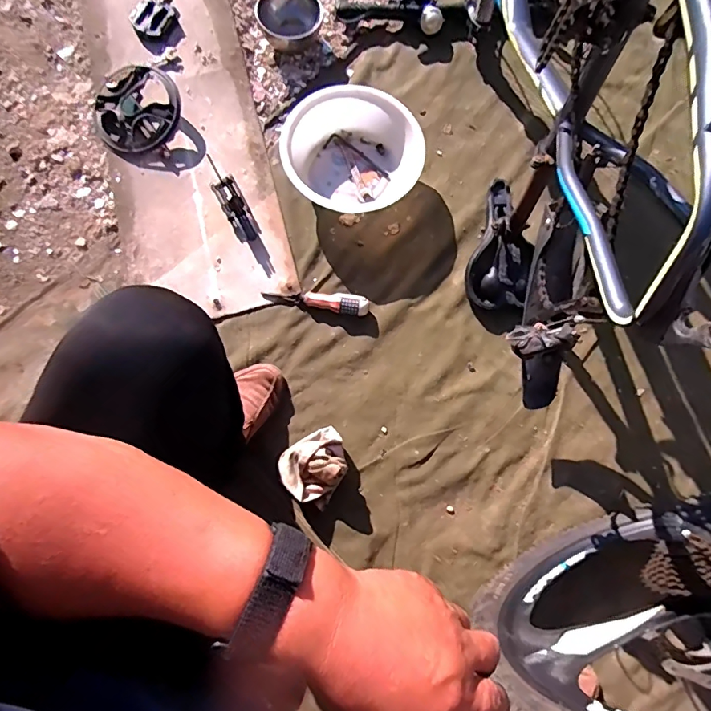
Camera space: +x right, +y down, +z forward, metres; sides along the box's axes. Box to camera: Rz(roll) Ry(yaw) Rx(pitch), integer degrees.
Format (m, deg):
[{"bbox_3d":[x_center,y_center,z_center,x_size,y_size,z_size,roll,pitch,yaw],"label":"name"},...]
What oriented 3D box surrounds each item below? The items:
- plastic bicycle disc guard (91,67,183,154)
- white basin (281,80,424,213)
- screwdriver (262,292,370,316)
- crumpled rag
[{"bbox_3d":[-0.419,-0.467,0.874,0.163,0.028,0.163,0,90,5],"label":"plastic bicycle disc guard"},{"bbox_3d":[-0.003,-0.388,0.851,0.249,0.089,0.222,9,81,0],"label":"white basin"},{"bbox_3d":[-0.069,-0.101,0.821,0.187,0.024,0.035,11,79,-1],"label":"screwdriver"},{"bbox_3d":[-0.060,0.185,0.750,0.113,0.065,0.111,-34,83,-7],"label":"crumpled rag"}]

